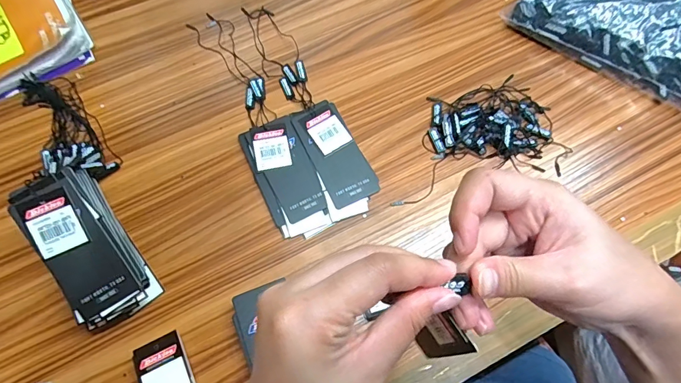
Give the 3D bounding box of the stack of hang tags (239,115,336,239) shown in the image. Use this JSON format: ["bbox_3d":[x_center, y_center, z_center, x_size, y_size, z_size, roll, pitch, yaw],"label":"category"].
[{"bbox_3d":[-0.053,-0.014,0.404,0.057,0.012,0.123,-24,70,-9],"label":"stack of hang tags"}]

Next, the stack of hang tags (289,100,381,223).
[{"bbox_3d":[-0.004,-0.035,0.412,0.055,0.011,0.123,-22,70,-8],"label":"stack of hang tags"}]

